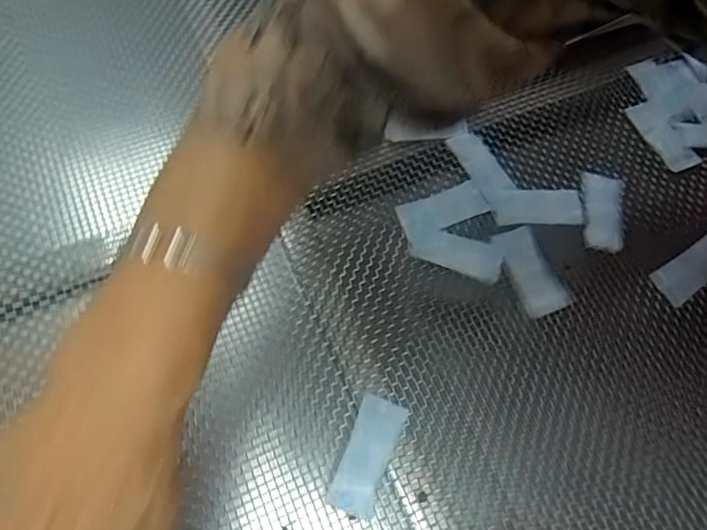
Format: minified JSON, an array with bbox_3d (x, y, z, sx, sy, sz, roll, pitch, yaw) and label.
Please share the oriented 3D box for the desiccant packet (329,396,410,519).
[{"bbox_3d":[0.010,0.116,0.315,0.029,0.011,0.068,20,66,6],"label":"desiccant packet"}]

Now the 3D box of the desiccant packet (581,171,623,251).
[{"bbox_3d":[0.195,-0.045,0.399,0.031,0.011,0.067,14,65,3],"label":"desiccant packet"}]

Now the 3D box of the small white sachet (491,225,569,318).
[{"bbox_3d":[0.131,0.003,0.376,0.032,0.004,0.067,-20,68,-12],"label":"small white sachet"}]

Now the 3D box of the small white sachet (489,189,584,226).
[{"bbox_3d":[0.143,-0.046,0.398,0.072,0.005,0.029,-2,65,-4],"label":"small white sachet"}]

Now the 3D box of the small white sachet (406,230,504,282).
[{"bbox_3d":[0.076,-0.010,0.378,0.067,0.005,0.028,13,65,3],"label":"small white sachet"}]

